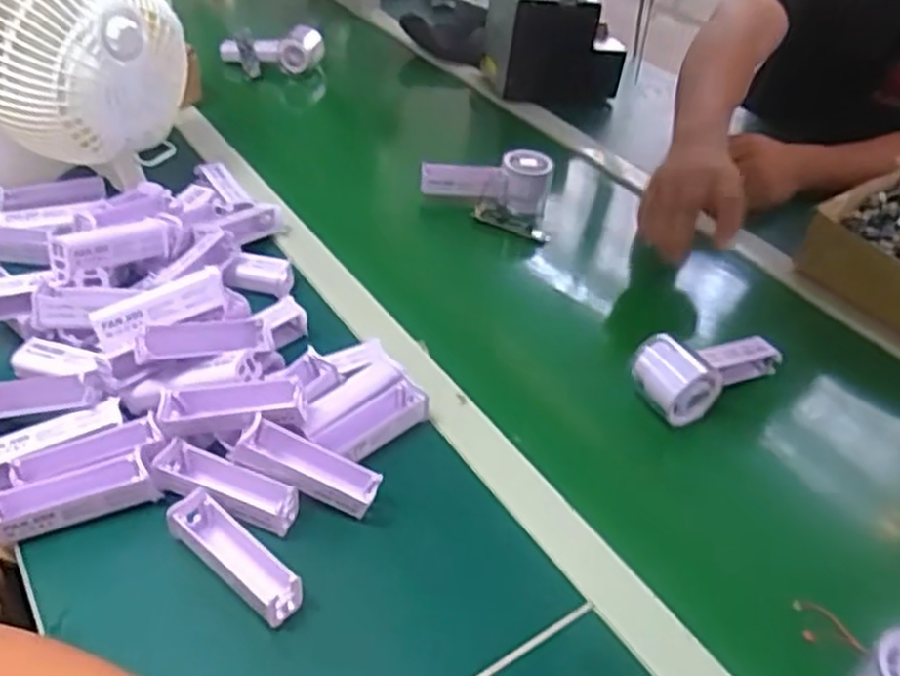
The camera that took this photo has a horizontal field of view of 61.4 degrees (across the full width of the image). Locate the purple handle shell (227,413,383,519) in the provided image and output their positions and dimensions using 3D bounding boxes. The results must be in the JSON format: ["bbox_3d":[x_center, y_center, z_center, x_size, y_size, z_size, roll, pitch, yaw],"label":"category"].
[{"bbox_3d":[-0.099,0.090,0.528,0.099,0.028,0.030,25,40,-3],"label":"purple handle shell"}]

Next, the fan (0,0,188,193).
[{"bbox_3d":[-0.370,-0.274,0.726,0.213,0.243,0.131,-17,45,-26],"label":"fan"}]

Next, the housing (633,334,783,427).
[{"bbox_3d":[0.225,0.018,0.659,0.144,0.051,0.066,-21,47,-30],"label":"housing"}]

